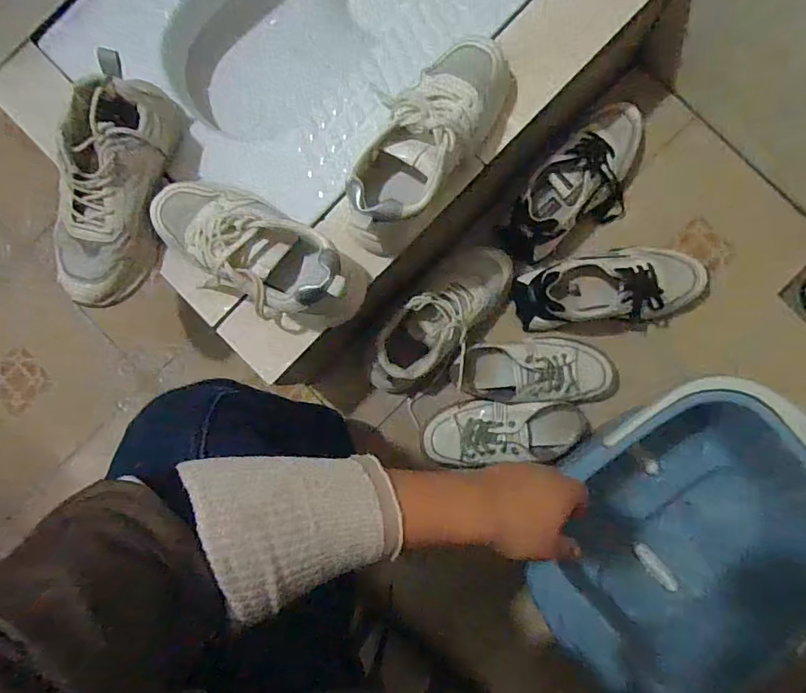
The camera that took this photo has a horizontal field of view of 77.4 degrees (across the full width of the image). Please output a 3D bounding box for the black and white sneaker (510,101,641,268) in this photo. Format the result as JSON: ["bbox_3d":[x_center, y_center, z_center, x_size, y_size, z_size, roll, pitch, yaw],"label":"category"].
[{"bbox_3d":[0.260,-0.228,0.734,0.268,0.085,0.120,-45,84,1],"label":"black and white sneaker"}]

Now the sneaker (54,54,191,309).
[{"bbox_3d":[-0.323,-0.174,0.560,0.089,0.102,0.258,18,89,5],"label":"sneaker"}]

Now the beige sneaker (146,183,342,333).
[{"bbox_3d":[-0.171,-0.107,0.555,0.242,0.093,0.109,34,90,6],"label":"beige sneaker"}]

